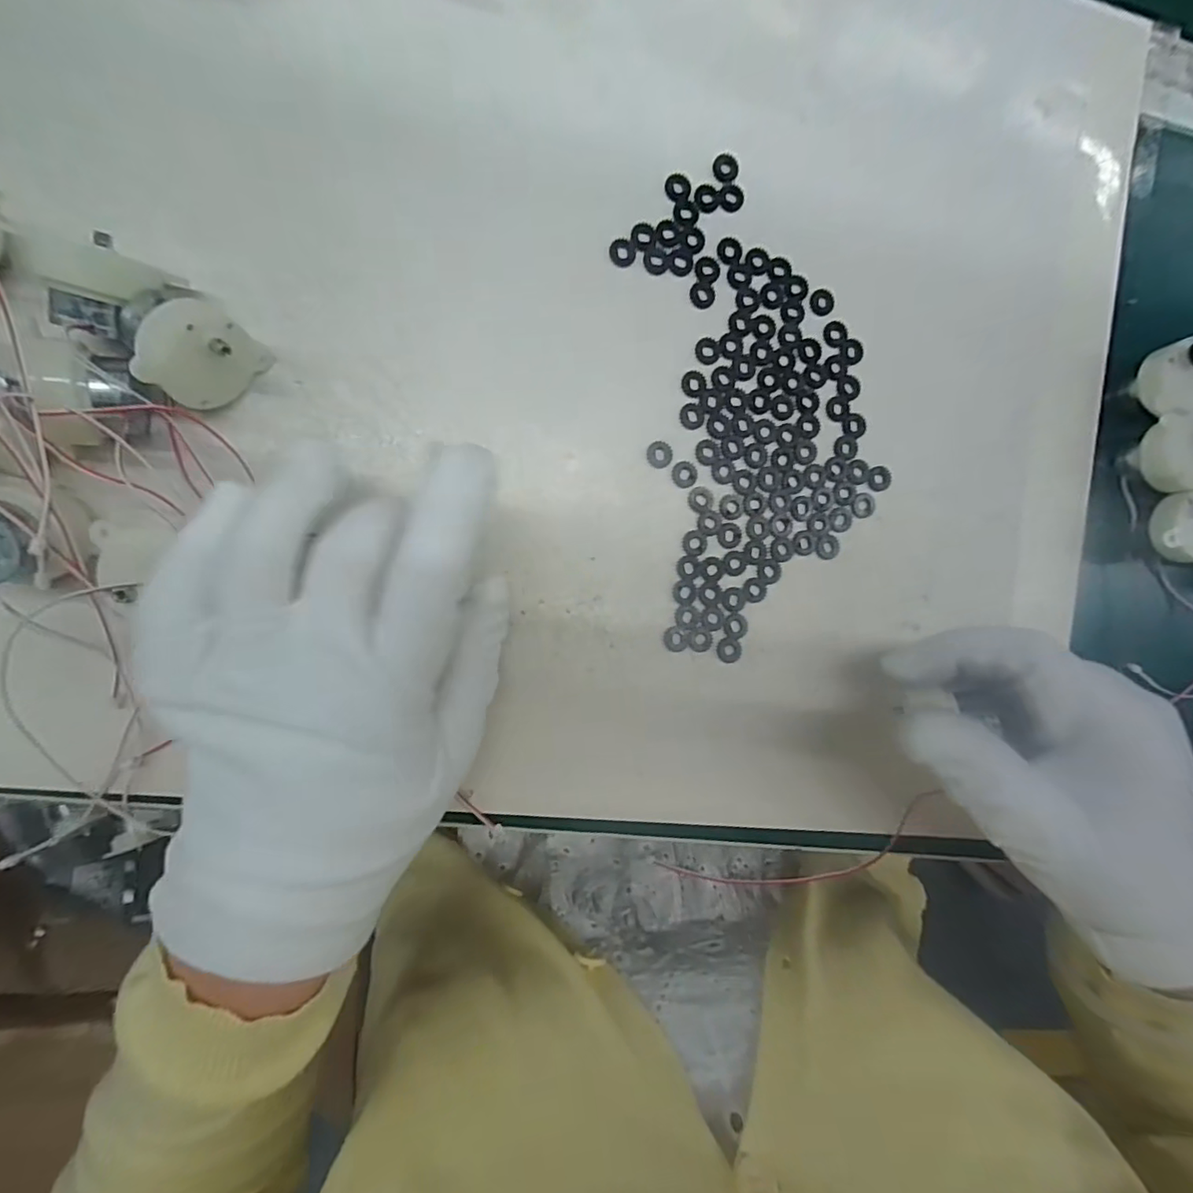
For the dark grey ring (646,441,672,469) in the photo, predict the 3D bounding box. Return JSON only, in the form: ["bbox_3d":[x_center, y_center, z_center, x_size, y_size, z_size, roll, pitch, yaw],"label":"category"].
[{"bbox_3d":[0.026,-0.058,0.231,0.011,0.004,0.010,0,92,-9],"label":"dark grey ring"}]

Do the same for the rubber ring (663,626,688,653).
[{"bbox_3d":[0.033,0.018,0.234,0.010,0.004,0.010,0,92,-9],"label":"rubber ring"}]

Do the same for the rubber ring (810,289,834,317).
[{"bbox_3d":[0.096,-0.124,0.241,0.011,0.004,0.011,0,92,-9],"label":"rubber ring"}]

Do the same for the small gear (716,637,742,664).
[{"bbox_3d":[0.056,0.023,0.237,0.011,0.004,0.011,0,92,-9],"label":"small gear"}]

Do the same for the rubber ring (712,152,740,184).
[{"bbox_3d":[0.053,-0.174,0.231,0.011,0.004,0.012,0,92,-9],"label":"rubber ring"}]

